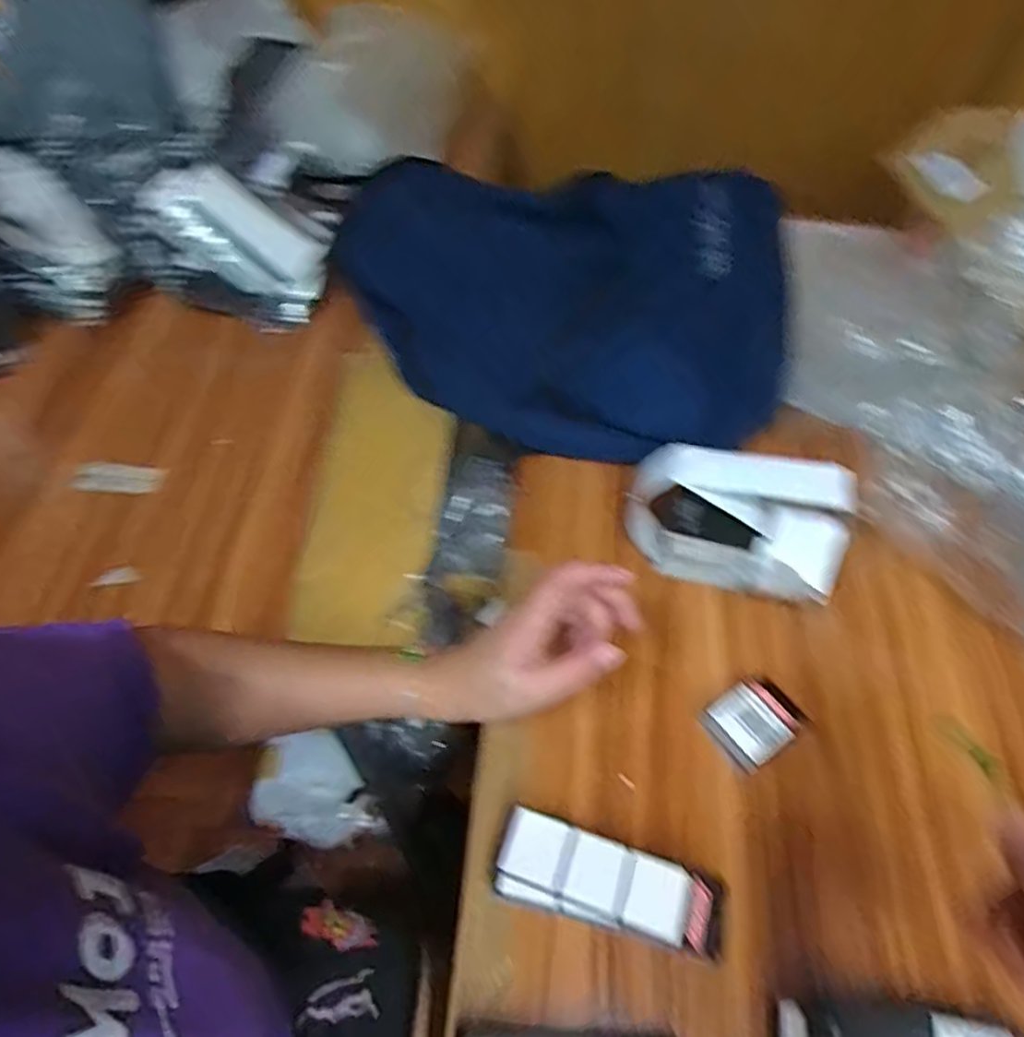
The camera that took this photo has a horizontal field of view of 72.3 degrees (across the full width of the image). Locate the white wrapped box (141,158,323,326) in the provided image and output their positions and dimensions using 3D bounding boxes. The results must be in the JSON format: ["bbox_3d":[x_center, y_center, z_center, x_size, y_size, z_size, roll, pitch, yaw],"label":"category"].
[{"bbox_3d":[-0.247,-0.262,0.653,0.161,0.057,0.074,36,51,-24],"label":"white wrapped box"}]

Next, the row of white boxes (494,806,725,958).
[{"bbox_3d":[0.052,0.203,0.387,0.123,0.042,0.043,15,54,9],"label":"row of white boxes"}]

